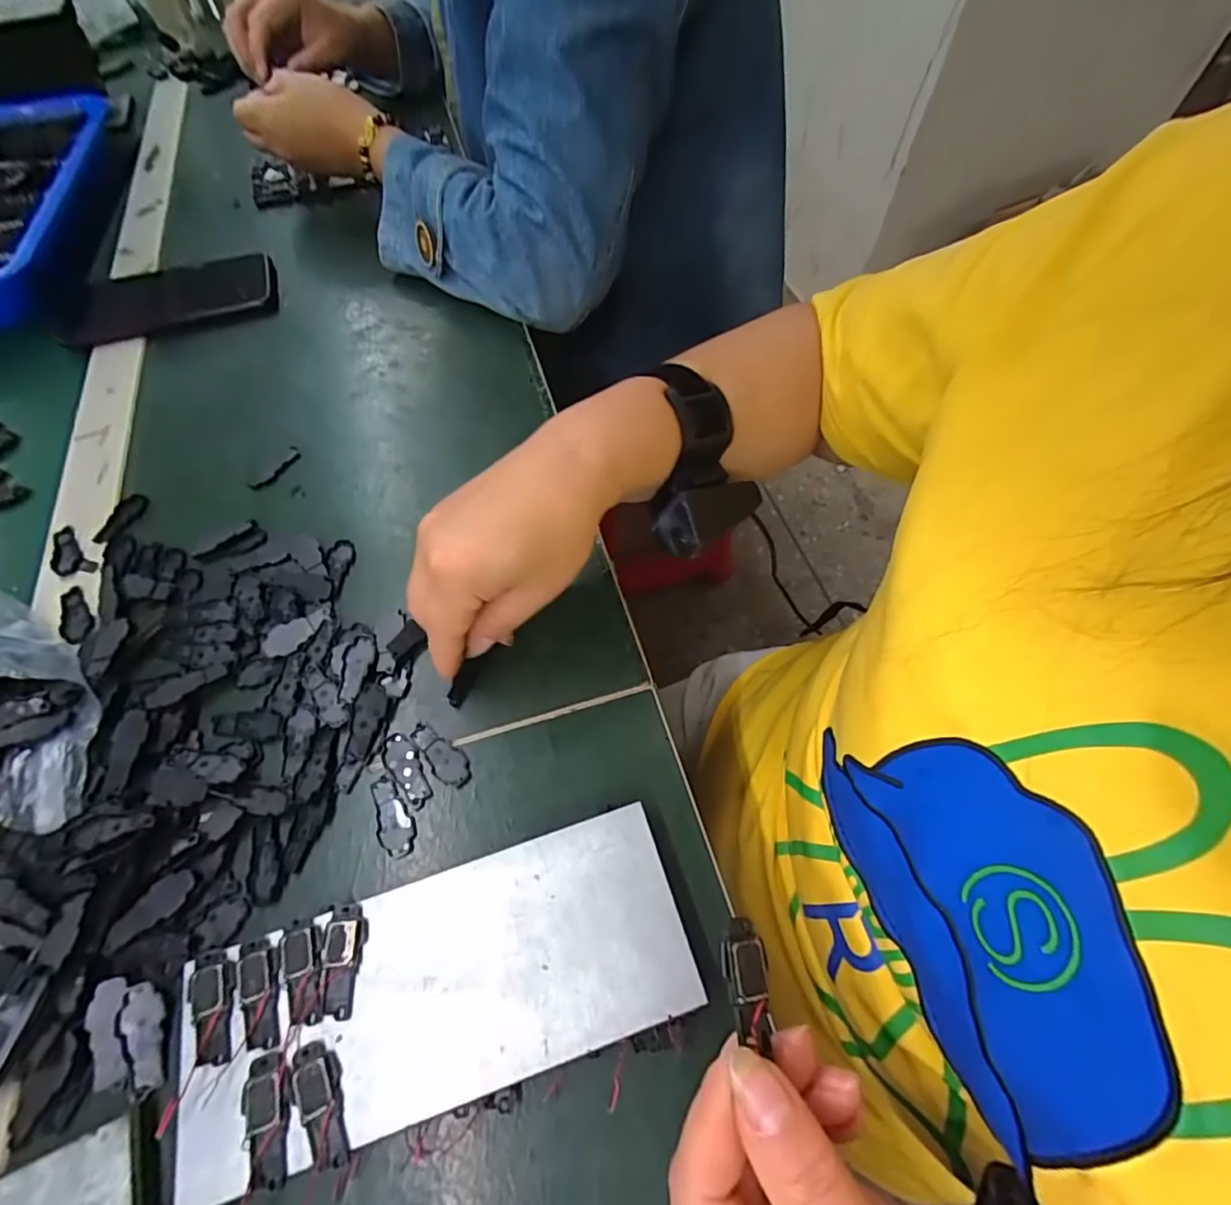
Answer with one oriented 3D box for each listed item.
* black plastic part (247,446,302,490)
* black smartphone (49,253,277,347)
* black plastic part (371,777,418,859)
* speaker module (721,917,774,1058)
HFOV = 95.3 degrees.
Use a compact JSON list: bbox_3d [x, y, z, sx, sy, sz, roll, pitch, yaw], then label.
[{"bbox_3d":[-0.228,-0.090,0.377,0.014,0.004,0.041,31,66,18],"label":"black plastic part"},{"bbox_3d":[-0.366,-0.251,0.463,0.164,0.013,0.074,-11,61,-5],"label":"black smartphone"},{"bbox_3d":[-0.106,0.102,0.269,0.018,0.004,0.038,-19,62,-9],"label":"black plastic part"},{"bbox_3d":[0.041,0.118,0.175,0.014,0.006,0.034,-5,68,-1],"label":"speaker module"}]

